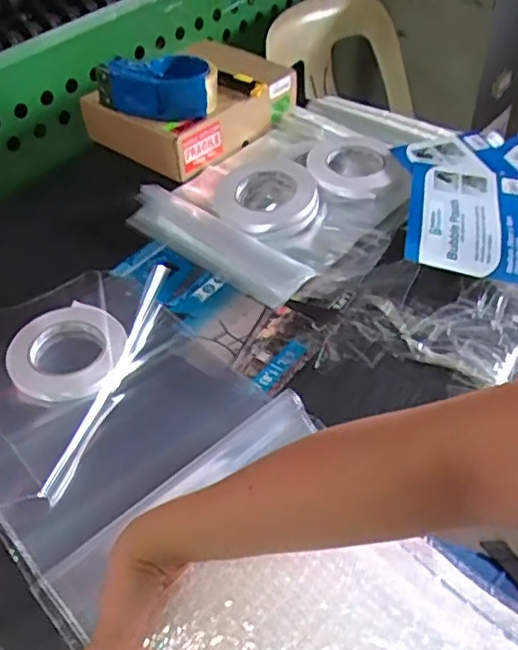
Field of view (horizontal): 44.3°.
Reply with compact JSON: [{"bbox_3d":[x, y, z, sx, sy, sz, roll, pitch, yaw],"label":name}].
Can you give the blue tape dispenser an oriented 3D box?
[{"bbox_3d":[-0.143,-0.332,0.889,0.159,0.063,0.075,11,48,14],"label":"blue tape dispenser"}]

